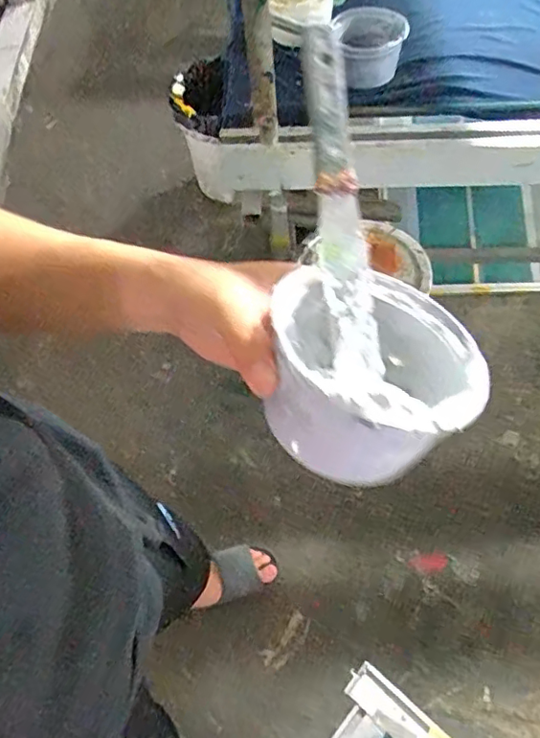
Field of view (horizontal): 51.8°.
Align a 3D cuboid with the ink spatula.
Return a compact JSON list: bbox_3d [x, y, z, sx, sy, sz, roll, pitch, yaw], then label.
[{"bbox_3d":[0.040,-0.099,0.335,0.025,0.018,0.223,-5,82,-2],"label":"ink spatula"}]

